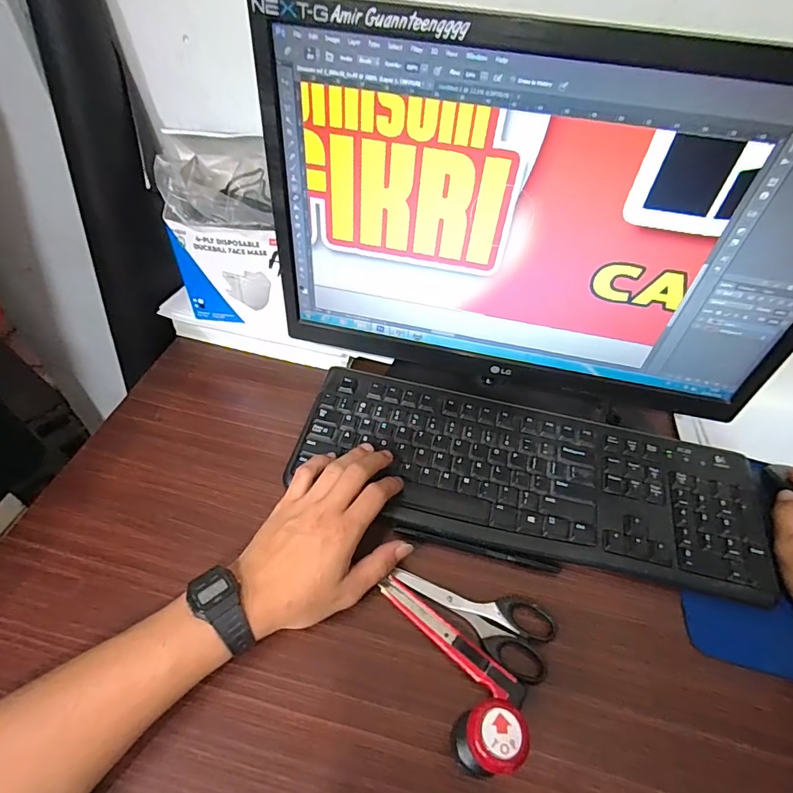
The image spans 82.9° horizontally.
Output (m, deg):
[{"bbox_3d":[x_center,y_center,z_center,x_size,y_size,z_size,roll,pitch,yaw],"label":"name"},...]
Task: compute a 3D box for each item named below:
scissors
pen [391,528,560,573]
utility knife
[{"bbox_3d":[0.061,0.174,0.367,0.131,0.006,0.054,23,58,13],"label":"scissors"},{"bbox_3d":[0.071,0.136,0.398,0.145,0.006,0.007,13,56,6],"label":"pen"},{"bbox_3d":[0.041,0.187,0.348,0.129,0.011,0.020,34,61,19],"label":"utility knife"}]

